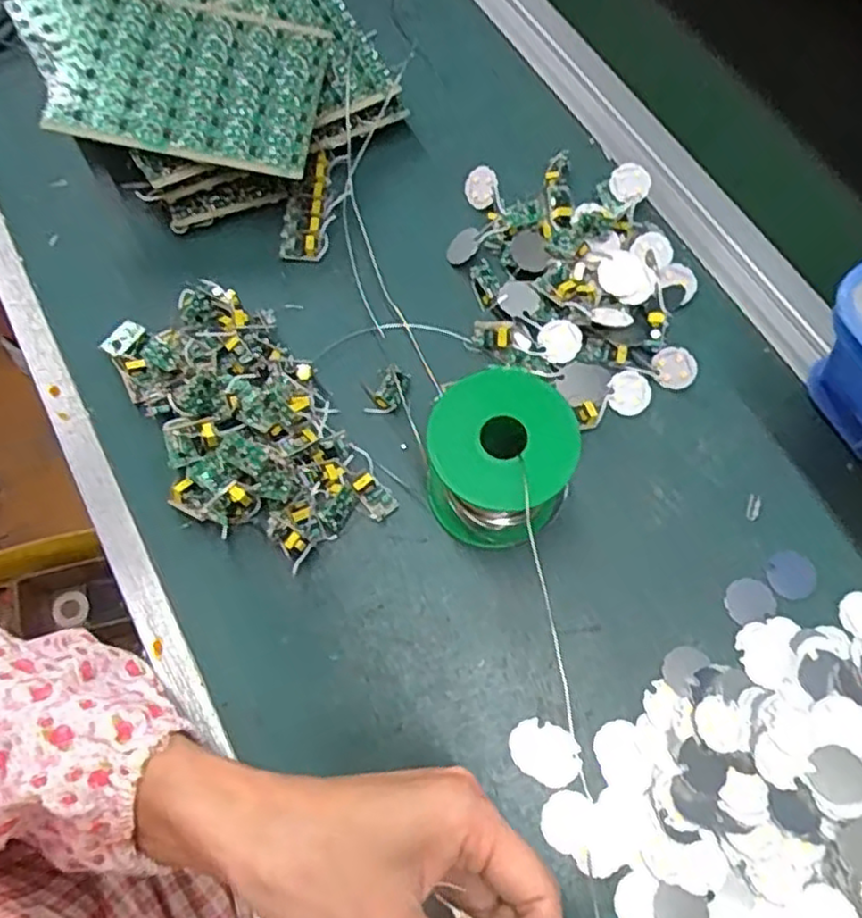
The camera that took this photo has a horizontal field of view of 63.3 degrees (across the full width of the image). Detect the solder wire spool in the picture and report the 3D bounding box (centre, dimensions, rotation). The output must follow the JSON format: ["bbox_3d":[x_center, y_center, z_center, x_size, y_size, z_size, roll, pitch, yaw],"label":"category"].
[{"bbox_3d":[0.035,0.003,0.349,0.067,0.075,0.065,-1,68,2],"label":"solder wire spool"}]

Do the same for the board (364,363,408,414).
[{"bbox_3d":[-0.024,-0.038,0.398,0.017,0.014,0.029,25,71,12],"label":"board"}]

